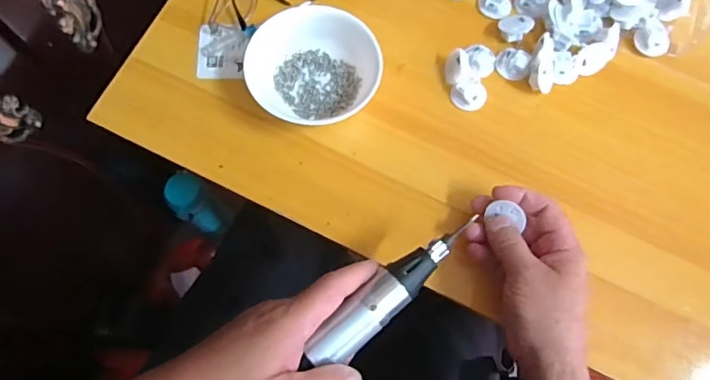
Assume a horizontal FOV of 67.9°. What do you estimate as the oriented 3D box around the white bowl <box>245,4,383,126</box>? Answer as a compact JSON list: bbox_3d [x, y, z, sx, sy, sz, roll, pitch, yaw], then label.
[{"bbox_3d":[-0.039,-0.109,0.482,0.112,0.048,0.114,0,73,-2],"label":"white bowl"}]

